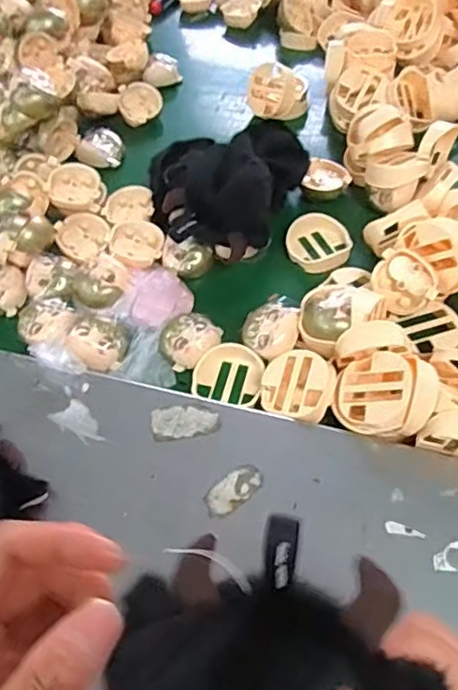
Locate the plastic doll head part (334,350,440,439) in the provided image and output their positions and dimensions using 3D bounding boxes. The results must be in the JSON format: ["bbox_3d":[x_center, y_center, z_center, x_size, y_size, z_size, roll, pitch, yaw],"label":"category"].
[{"bbox_3d":[0.108,0.031,0.402,0.064,0.037,0.059,-2,58,4],"label":"plastic doll head part"}]

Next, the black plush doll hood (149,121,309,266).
[{"bbox_3d":[0.001,-0.147,0.526,0.146,0.062,0.137,-7,56,-2],"label":"black plush doll hood"}]

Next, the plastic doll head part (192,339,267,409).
[{"bbox_3d":[0.002,0.023,0.460,0.055,0.018,0.052,-1,56,2],"label":"plastic doll head part"}]

